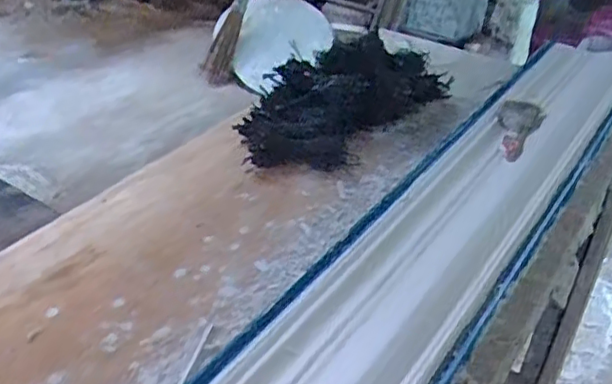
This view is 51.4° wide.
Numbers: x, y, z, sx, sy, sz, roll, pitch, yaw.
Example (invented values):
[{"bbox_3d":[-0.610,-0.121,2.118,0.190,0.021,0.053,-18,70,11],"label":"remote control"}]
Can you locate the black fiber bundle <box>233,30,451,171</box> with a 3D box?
[{"bbox_3d":[0.063,-0.173,1.094,0.198,0.125,0.404,29,43,33],"label":"black fiber bundle"}]

